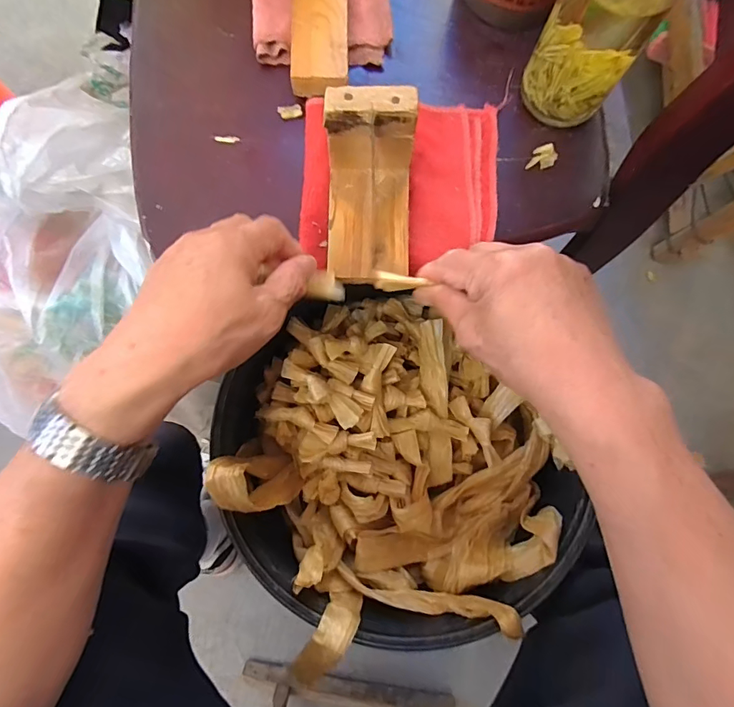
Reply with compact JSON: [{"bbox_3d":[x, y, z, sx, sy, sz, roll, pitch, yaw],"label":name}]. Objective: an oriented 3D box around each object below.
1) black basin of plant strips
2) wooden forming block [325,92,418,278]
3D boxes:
[{"bbox_3d":[0.008,0.094,0.408,0.247,0.122,0.297,-29,81,-6],"label":"black basin of plant strips"},{"bbox_3d":[0.002,-0.110,0.322,0.058,0.088,0.104,1,80,-1],"label":"wooden forming block"}]

